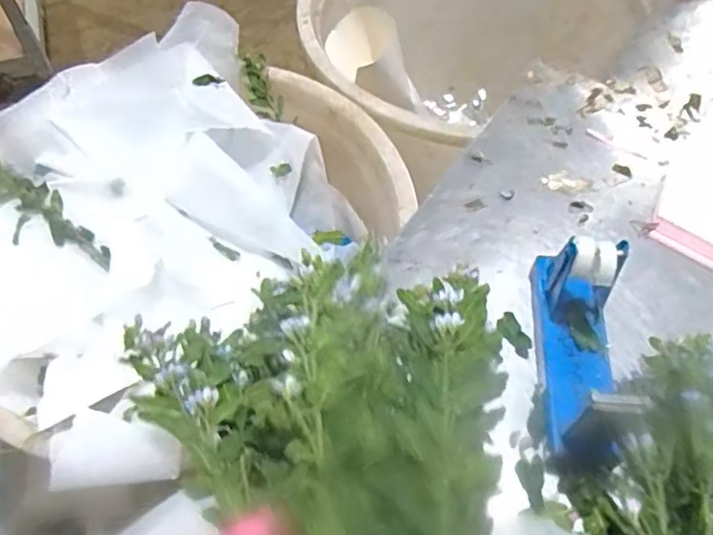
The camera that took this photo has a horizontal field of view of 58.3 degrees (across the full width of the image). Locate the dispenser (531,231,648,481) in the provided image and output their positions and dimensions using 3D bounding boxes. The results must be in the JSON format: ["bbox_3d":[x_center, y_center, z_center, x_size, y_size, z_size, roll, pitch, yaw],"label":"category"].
[{"bbox_3d":[0.197,0.061,0.545,0.063,0.109,0.198,0,57,2],"label":"dispenser"}]

